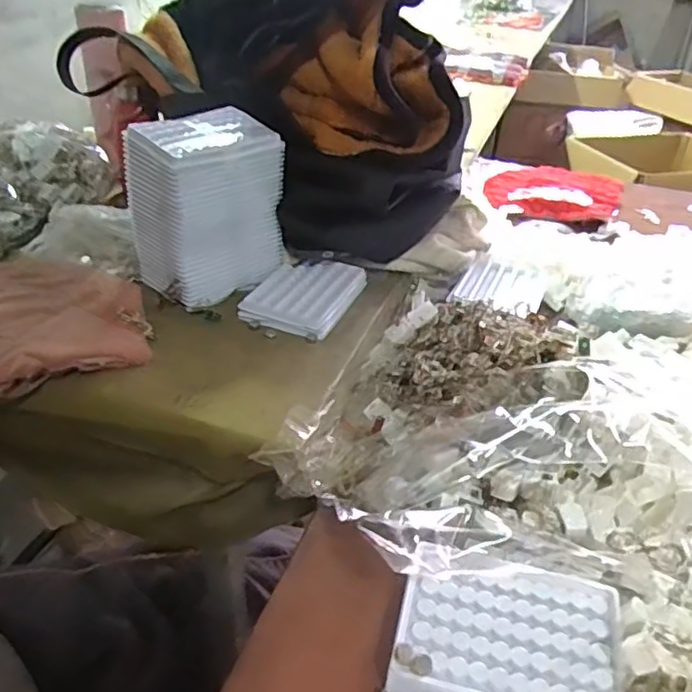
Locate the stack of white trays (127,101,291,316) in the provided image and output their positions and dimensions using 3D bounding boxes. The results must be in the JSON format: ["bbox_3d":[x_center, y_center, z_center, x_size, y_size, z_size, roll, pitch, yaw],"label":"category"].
[{"bbox_3d":[-0.139,-0.141,0.648,0.132,0.154,0.091,-28,45,-36],"label":"stack of white trays"}]

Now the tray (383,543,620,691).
[{"bbox_3d":[0.096,0.175,0.386,0.124,0.016,0.097,10,35,11],"label":"tray"}]

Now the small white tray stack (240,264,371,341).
[{"bbox_3d":[-0.042,-0.055,0.670,0.087,0.015,0.130,16,37,19],"label":"small white tray stack"}]

